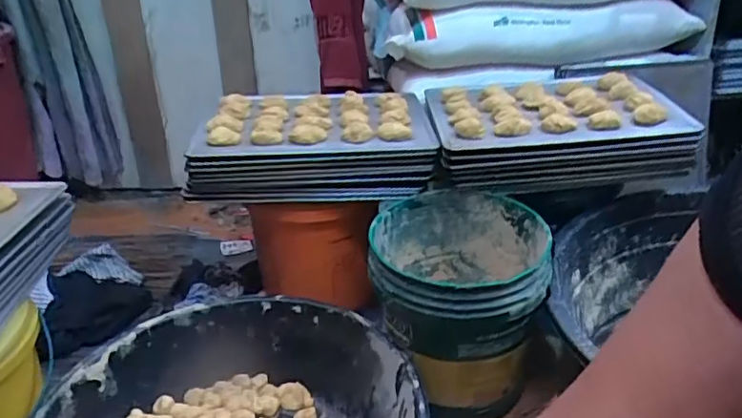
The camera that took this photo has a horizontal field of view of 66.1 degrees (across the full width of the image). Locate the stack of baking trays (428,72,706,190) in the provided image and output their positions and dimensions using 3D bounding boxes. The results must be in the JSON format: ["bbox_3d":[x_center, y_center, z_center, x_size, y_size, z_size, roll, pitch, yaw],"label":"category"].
[{"bbox_3d":[0.340,-0.159,1.109,0.435,0.136,0.293,-2,26,0],"label":"stack of baking trays"}]

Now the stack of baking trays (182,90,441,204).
[{"bbox_3d":[-0.115,-0.121,1.120,0.450,0.147,0.269,-3,26,-2],"label":"stack of baking trays"}]

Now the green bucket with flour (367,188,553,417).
[{"bbox_3d":[0.145,0.169,0.990,0.273,0.312,0.278,1,26,8],"label":"green bucket with flour"}]

